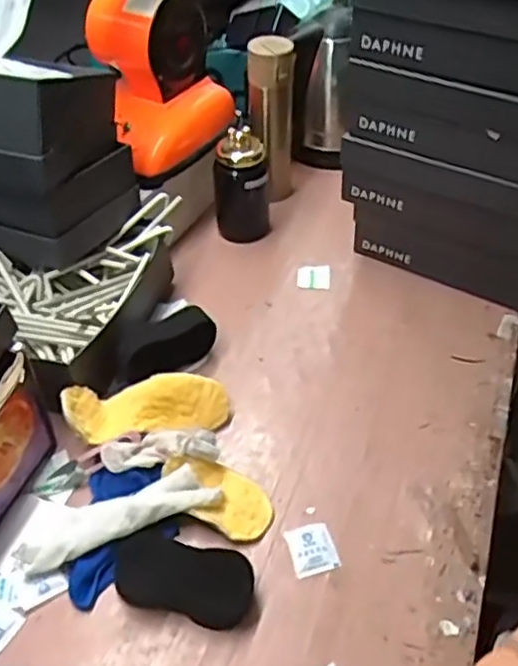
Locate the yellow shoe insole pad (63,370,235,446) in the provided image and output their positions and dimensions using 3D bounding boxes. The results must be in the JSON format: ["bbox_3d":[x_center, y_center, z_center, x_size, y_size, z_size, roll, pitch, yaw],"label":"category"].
[{"bbox_3d":[-0.121,0.081,0.764,0.180,0.019,0.063,-4,82,-20],"label":"yellow shoe insole pad"}]

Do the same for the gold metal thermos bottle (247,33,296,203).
[{"bbox_3d":[0.022,-0.308,1.026,0.069,0.238,0.059,-5,45,-3],"label":"gold metal thermos bottle"}]

